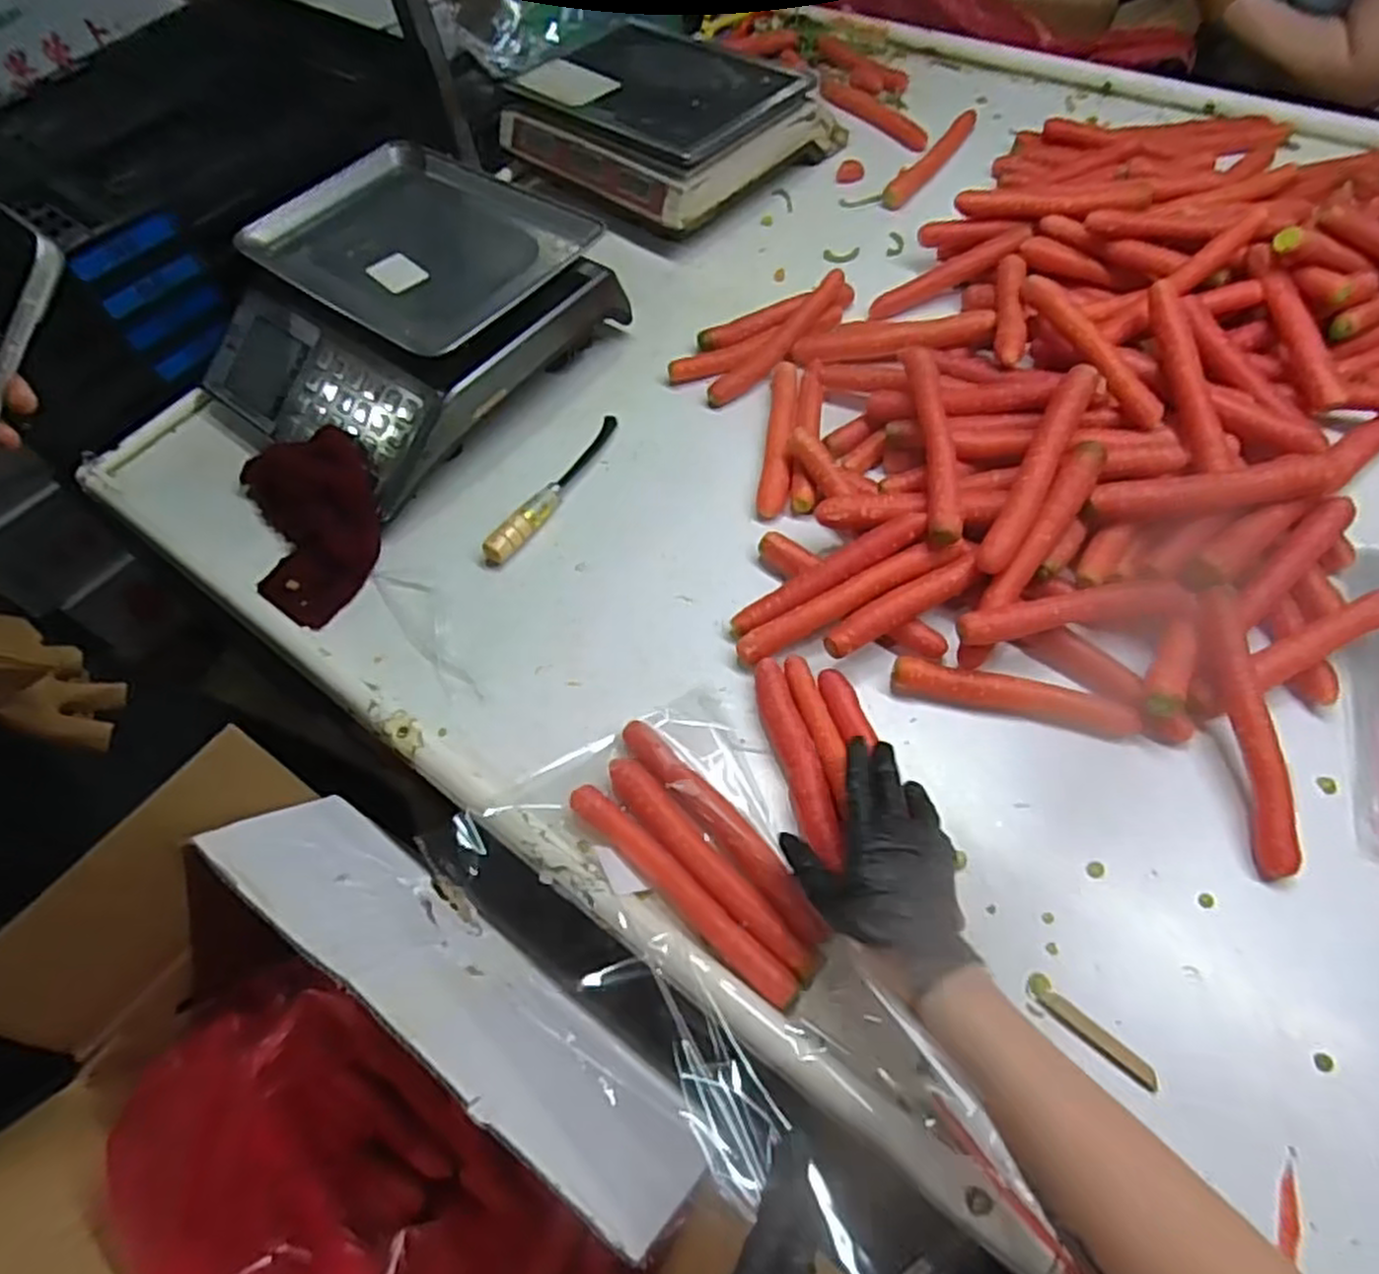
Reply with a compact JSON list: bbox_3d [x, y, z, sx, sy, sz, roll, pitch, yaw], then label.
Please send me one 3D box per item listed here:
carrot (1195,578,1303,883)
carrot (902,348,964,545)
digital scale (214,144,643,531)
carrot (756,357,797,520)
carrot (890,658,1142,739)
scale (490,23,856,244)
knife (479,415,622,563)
[{"bbox_3d":[0.370,0.059,0.511,0.027,0.023,0.187,-6,75,1],"label":"carrot"},{"bbox_3d":[0.200,-0.160,0.632,0.026,0.031,0.204,-1,59,6],"label":"carrot"},{"bbox_3d":[-0.283,-0.333,0.790,0.310,0.115,0.348,33,68,23],"label":"digital scale"},{"bbox_3d":[0.085,-0.193,0.724,0.026,0.028,0.183,4,60,9],"label":"carrot"},{"bbox_3d":[0.236,0.046,0.571,0.169,0.026,0.022,11,62,13],"label":"carrot"},{"bbox_3d":[-0.020,-0.623,0.939,0.308,0.106,0.280,36,69,24],"label":"scale"},{"bbox_3d":[-0.121,-0.145,0.721,0.023,0.016,0.200,23,65,19],"label":"knife"}]

